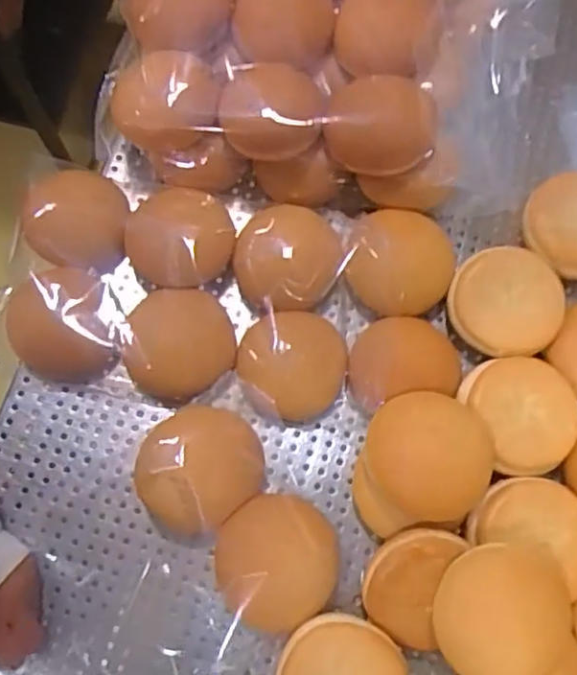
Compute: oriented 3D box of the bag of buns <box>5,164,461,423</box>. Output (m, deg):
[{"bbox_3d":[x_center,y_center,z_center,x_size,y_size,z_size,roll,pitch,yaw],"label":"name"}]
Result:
[{"bbox_3d":[-0.049,-0.038,0.598,0.403,0.064,0.199,9,74,2],"label":"bag of buns"}]

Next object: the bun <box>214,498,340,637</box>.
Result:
[{"bbox_3d":[-0.009,0.181,0.521,0.095,0.049,0.103,0,74,0],"label":"bun"}]

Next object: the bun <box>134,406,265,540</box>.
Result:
[{"bbox_3d":[-0.075,0.109,0.536,0.106,0.059,0.090,-43,78,-11],"label":"bun"}]

